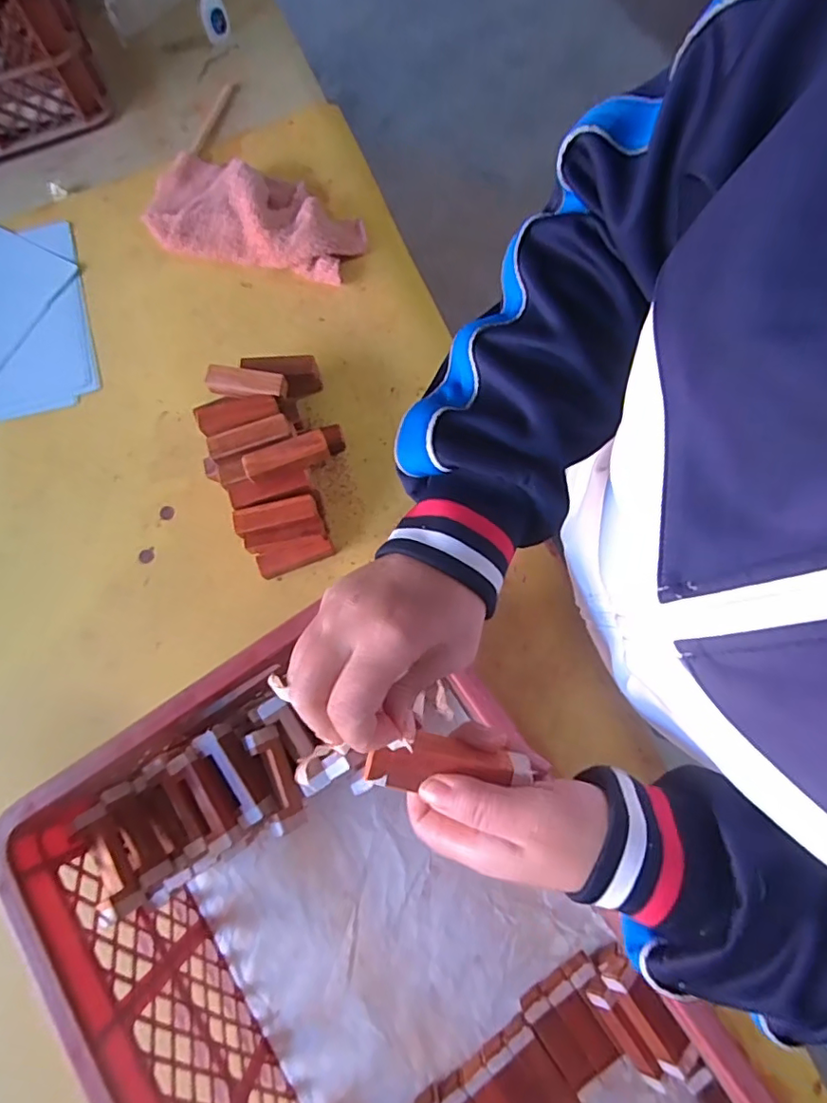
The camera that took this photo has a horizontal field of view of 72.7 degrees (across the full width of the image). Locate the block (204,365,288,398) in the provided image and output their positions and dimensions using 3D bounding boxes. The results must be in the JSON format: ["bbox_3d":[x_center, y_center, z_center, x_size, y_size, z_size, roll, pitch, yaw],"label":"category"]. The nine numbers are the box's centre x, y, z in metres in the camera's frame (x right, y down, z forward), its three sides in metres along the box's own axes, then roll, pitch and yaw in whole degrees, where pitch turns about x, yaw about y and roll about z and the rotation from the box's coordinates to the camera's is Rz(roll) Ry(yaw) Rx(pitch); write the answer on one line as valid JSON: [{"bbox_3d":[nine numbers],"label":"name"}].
[{"bbox_3d":[-0.169,-0.169,0.566,0.078,0.013,0.028,8,77,3],"label":"block"}]

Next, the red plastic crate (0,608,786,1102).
[{"bbox_3d":[0.032,0.369,0.398,0.318,0.176,0.631,-34,78,-7],"label":"red plastic crate"}]

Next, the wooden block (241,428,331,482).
[{"bbox_3d":[-0.119,-0.090,0.525,0.078,0.017,0.025,-22,77,-4],"label":"wooden block"}]

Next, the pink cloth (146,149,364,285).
[{"bbox_3d":[-0.188,-0.389,0.659,0.254,0.040,0.129,23,78,7],"label":"pink cloth"}]

